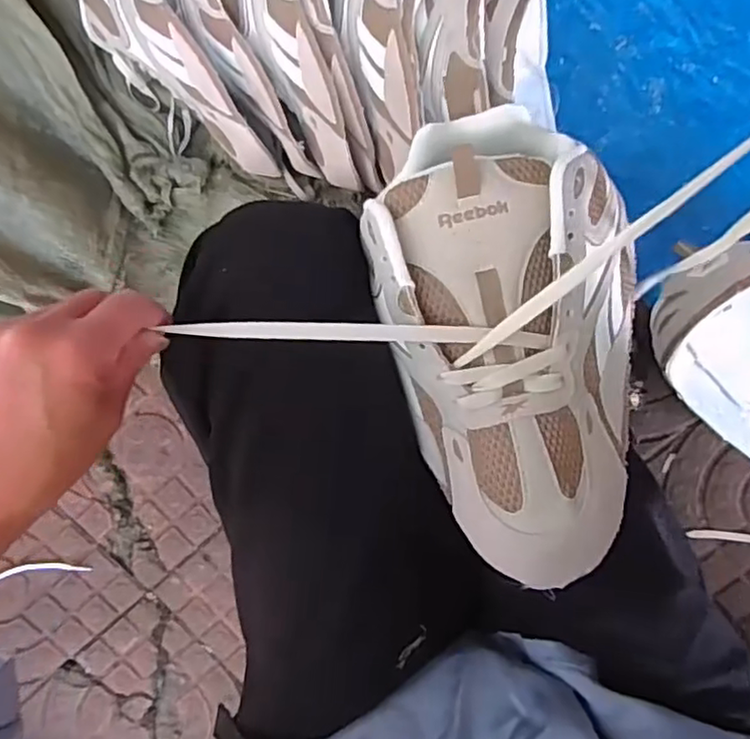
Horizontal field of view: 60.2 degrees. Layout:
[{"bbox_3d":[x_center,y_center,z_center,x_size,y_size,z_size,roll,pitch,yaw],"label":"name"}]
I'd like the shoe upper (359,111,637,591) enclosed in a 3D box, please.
[{"bbox_3d":[0.074,-0.018,0.332,0.132,0.074,0.229,-11,96,7],"label":"shoe upper"}]

